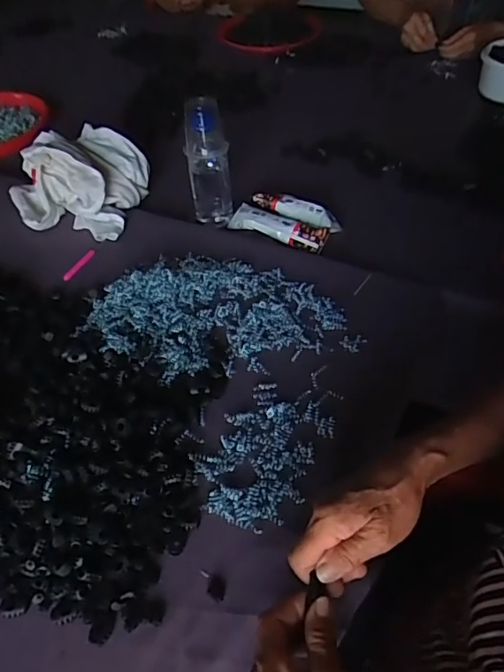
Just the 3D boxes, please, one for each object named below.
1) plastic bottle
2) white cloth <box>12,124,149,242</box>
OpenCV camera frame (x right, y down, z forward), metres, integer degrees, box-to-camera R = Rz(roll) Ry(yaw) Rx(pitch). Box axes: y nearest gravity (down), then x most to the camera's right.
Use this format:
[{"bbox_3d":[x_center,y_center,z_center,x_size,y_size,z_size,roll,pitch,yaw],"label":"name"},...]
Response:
[{"bbox_3d":[-0.066,-0.261,0.753,0.060,0.169,0.071,-4,49,0],"label":"plastic bottle"},{"bbox_3d":[-0.279,-0.249,0.801,0.192,0.098,0.187,10,50,11],"label":"white cloth"}]

